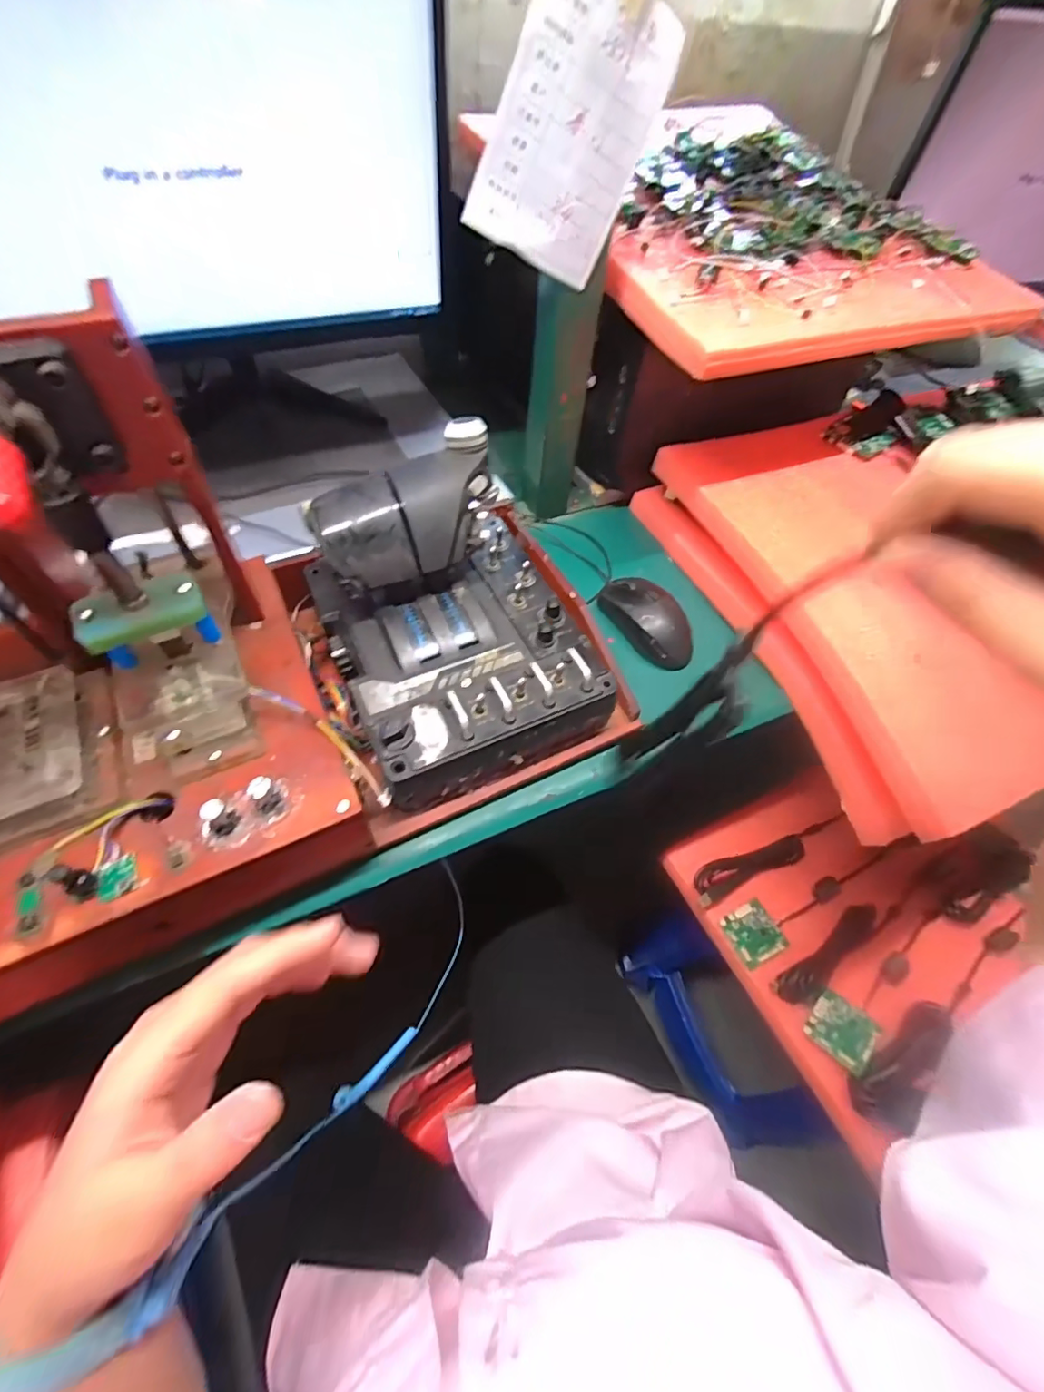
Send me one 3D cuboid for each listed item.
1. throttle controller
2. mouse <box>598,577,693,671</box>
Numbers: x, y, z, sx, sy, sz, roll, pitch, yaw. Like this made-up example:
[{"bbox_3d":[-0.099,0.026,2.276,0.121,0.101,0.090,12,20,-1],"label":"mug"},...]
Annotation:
[{"bbox_3d":[-0.047,-0.067,0.416,0.197,0.137,0.220,-22,60,-19],"label":"throttle controller"},{"bbox_3d":[0.127,-0.079,0.520,0.061,0.033,0.106,-18,59,-16],"label":"mouse"}]

